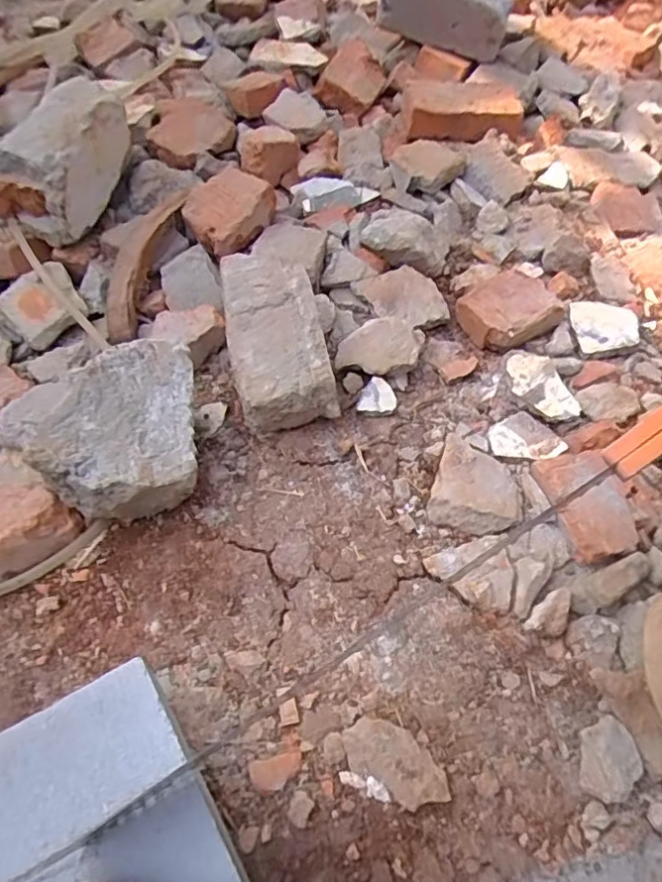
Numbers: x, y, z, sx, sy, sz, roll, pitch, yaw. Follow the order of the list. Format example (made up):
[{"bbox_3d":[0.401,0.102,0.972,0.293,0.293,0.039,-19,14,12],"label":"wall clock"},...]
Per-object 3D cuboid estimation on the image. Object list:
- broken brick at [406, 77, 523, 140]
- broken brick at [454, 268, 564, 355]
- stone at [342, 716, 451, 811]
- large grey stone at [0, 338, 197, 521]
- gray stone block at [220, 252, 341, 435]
[{"bbox_3d":[0.192,-0.475,0.839,0.164,0.040,0.111,-1,59,0],"label":"broken brick"},{"bbox_3d":[0.205,-0.148,0.680,0.100,0.053,0.087,-20,60,-16],"label":"broken brick"},{"bbox_3d":[0.047,0.234,0.426,0.079,0.011,0.042,28,60,13],"label":"stone"},{"bbox_3d":[-0.194,-0.009,0.523,0.137,0.108,0.143,2,58,-3],"label":"large grey stone"},{"bbox_3d":[-0.060,-0.111,0.595,0.089,0.059,0.196,-12,72,-12],"label":"gray stone block"}]

